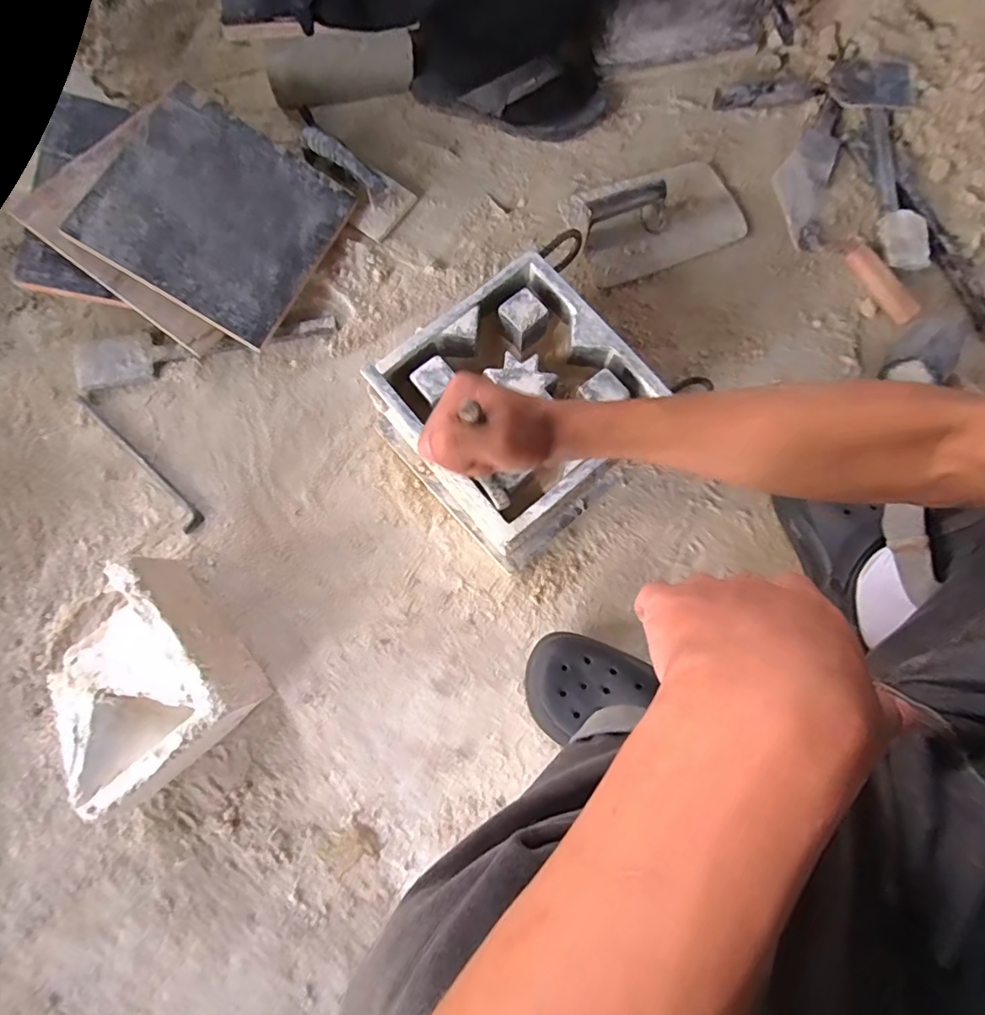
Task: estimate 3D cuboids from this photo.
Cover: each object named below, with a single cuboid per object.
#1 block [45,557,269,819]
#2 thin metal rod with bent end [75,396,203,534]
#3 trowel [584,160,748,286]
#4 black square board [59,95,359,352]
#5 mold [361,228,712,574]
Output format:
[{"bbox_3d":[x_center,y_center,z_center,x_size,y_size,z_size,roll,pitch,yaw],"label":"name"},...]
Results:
[{"bbox_3d":[-0.373,0.185,0.557,0.181,0.100,0.193,-40,82,-7],"label":"block"},{"bbox_3d":[-0.436,-0.054,0.641,0.225,0.006,0.026,42,82,8],"label":"thin metal rod with bent end"},{"bbox_3d":[0.218,-0.390,0.675,0.226,0.074,0.135,-20,80,-3],"label":"trowel"},{"bbox_3d":[-0.337,-0.361,0.651,0.242,0.011,0.243,29,79,-12],"label":"black square board"},{"bbox_3d":[0.031,-0.098,0.592,0.234,0.136,0.245,-39,81,-6],"label":"mold"}]

